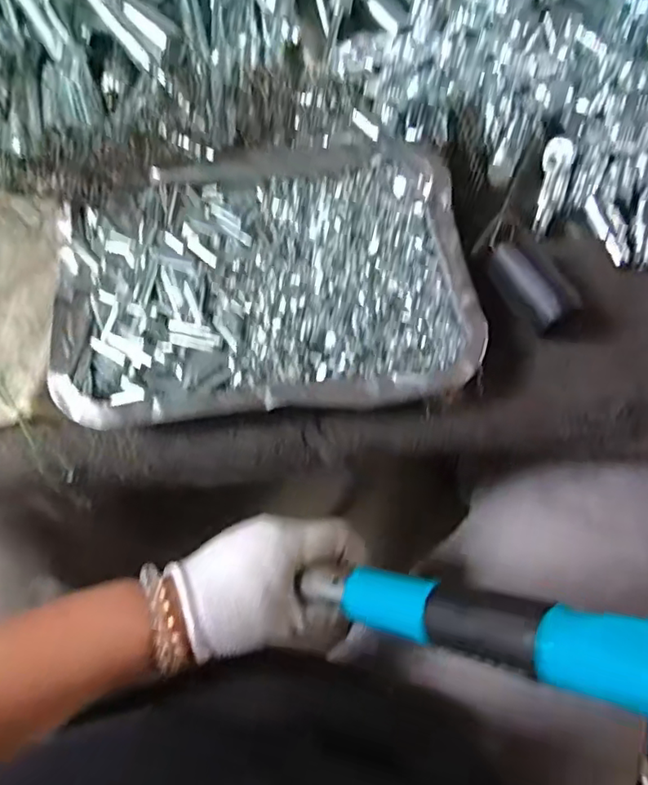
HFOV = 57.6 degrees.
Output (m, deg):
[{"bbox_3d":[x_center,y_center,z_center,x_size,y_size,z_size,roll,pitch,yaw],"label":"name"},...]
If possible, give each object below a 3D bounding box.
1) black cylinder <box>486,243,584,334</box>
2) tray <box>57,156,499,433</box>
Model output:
[{"bbox_3d":[0.132,-0.066,0.379,0.029,0.026,0.063,-27,71,-13],"label":"black cylinder"},{"bbox_3d":[-0.037,-0.073,0.371,0.246,0.025,0.177,-7,68,-6],"label":"tray"}]

